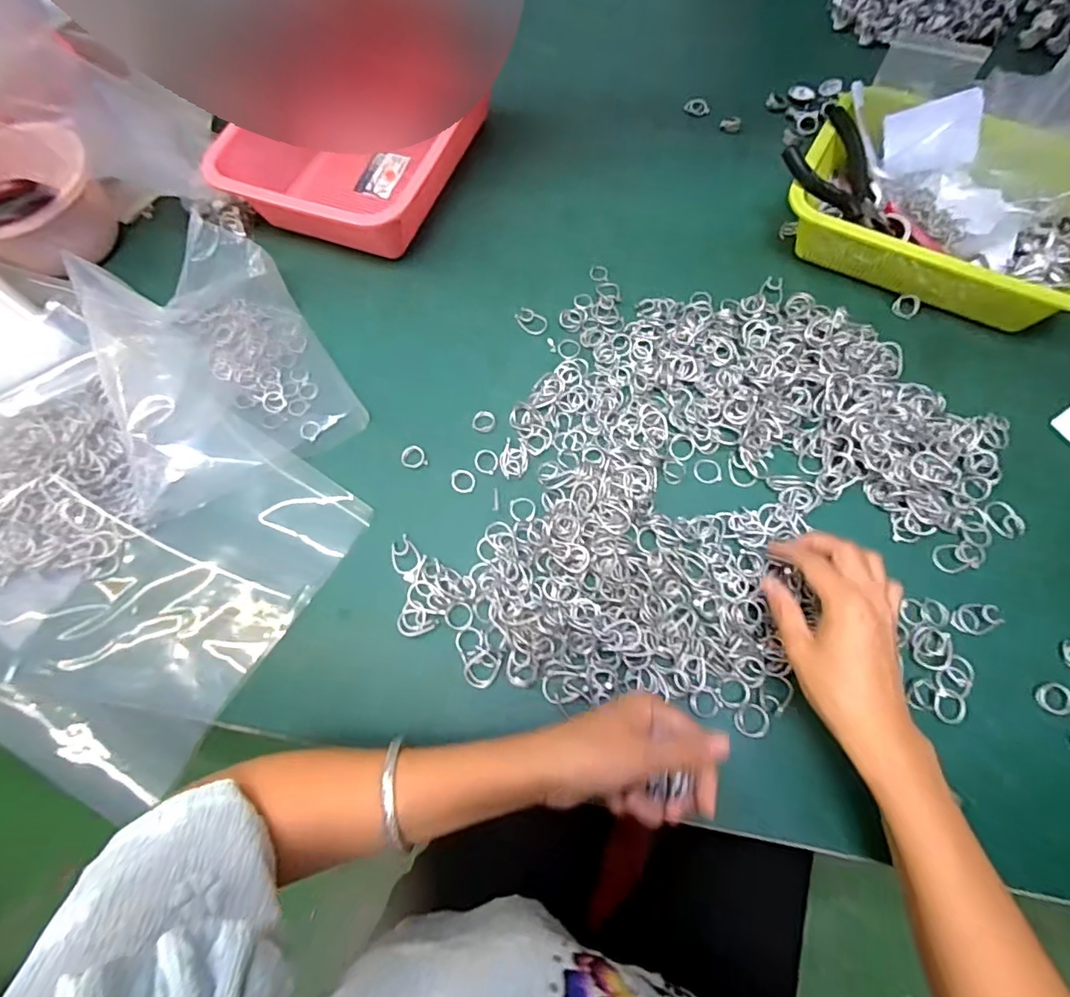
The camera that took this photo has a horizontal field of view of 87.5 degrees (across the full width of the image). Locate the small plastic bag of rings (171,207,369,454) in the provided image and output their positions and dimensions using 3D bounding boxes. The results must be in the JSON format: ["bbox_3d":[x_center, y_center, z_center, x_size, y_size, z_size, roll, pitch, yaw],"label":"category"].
[{"bbox_3d":[-0.256,-0.139,0.515,0.106,0.066,0.234,-34,71,-10],"label":"small plastic bag of rings"}]

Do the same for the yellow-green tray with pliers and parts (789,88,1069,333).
[{"bbox_3d":[0.382,-0.268,0.521,0.269,0.078,0.187,30,73,13],"label":"yellow-green tray with pliers and parts"}]

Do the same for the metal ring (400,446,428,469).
[{"bbox_3d":[-0.109,-0.037,0.497,0.021,0.004,0.022,-1,68,2],"label":"metal ring"}]

